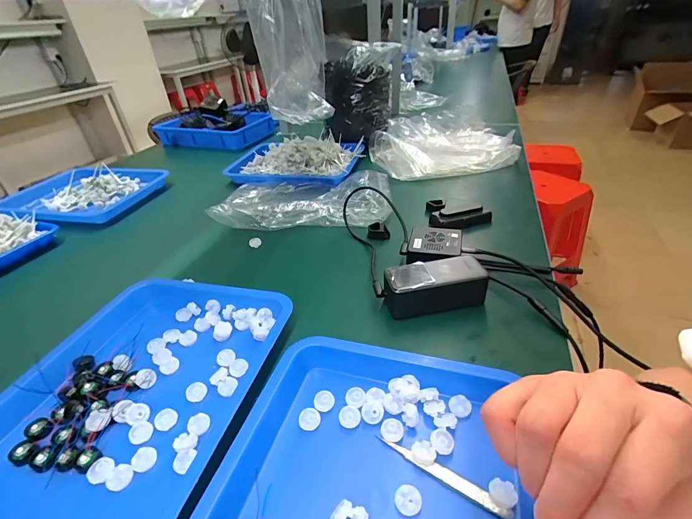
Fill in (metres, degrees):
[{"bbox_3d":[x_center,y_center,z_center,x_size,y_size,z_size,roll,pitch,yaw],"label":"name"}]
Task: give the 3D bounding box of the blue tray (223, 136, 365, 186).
[{"bbox_3d":[-0.127,-0.277,0.930,0.325,0.060,0.257,2,34,11],"label":"blue tray"}]

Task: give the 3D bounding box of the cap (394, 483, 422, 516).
[{"bbox_3d":[0.050,0.195,0.285,0.020,0.005,0.021,-4,33,2],"label":"cap"}]

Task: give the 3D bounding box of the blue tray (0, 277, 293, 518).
[{"bbox_3d":[-0.236,0.137,0.388,0.269,0.039,0.325,6,35,16],"label":"blue tray"}]

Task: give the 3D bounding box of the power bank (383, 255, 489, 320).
[{"bbox_3d":[0.115,0.039,0.472,0.131,0.059,0.050,-9,34,-6],"label":"power bank"}]

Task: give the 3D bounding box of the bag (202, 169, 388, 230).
[{"bbox_3d":[-0.084,-0.140,0.755,0.354,0.037,0.246,-4,33,2],"label":"bag"}]

